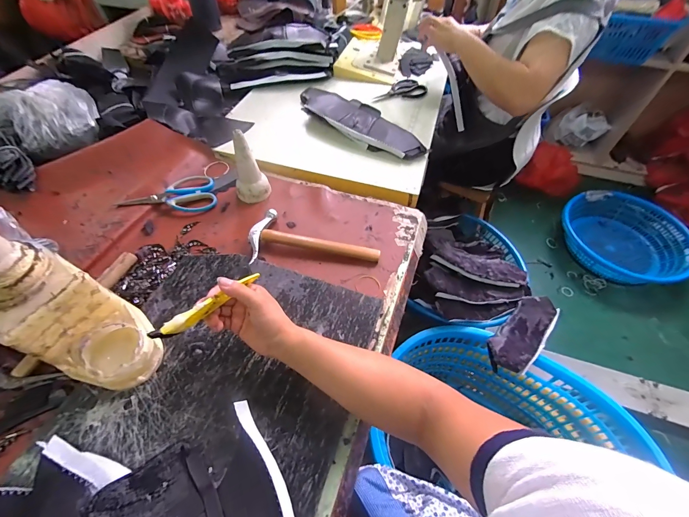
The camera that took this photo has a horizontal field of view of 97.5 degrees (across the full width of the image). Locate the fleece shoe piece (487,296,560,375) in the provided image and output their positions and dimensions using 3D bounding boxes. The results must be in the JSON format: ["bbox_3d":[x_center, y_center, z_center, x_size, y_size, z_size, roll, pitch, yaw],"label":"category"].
[{"bbox_3d":[0.474,0.195,0.789,0.318,0.042,0.111,-27,57,-36],"label":"fleece shoe piece"}]

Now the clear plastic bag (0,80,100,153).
[{"bbox_3d":[-0.676,-0.312,0.686,0.149,0.095,0.206,34,61,22],"label":"clear plastic bag"}]

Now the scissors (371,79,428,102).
[{"bbox_3d":[0.154,-0.487,0.876,0.168,0.013,0.080,-17,56,-12],"label":"scissors"}]

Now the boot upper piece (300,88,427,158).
[{"bbox_3d":[0.020,-0.351,0.760,0.406,0.043,0.123,38,62,24],"label":"boot upper piece"}]

